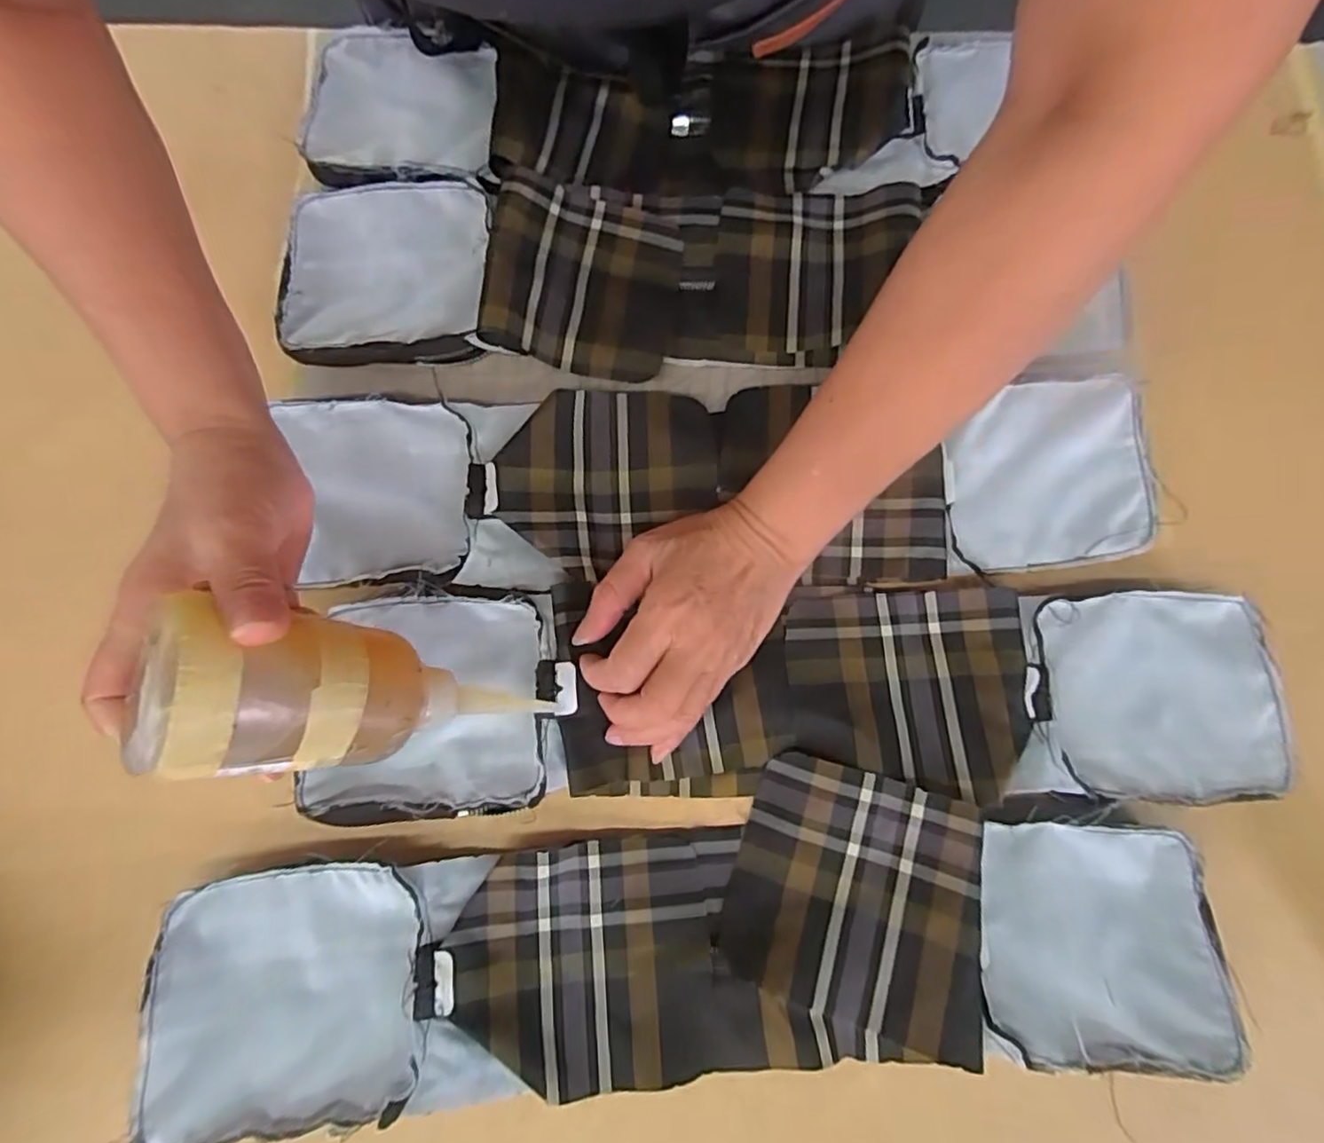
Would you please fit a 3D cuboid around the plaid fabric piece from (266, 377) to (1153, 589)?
[{"bbox_3d":[0.035,-0.053,0.380,0.495,0.013,0.118,0,79,-1],"label":"plaid fabric piece"}]

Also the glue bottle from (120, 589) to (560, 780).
[{"bbox_3d":[-0.128,0.053,0.277,0.047,0.155,0.058,-8,75,40],"label":"glue bottle"}]

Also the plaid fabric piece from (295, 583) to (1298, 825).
[{"bbox_3d":[0.074,0.068,0.362,0.510,0.026,0.116,-2,77,0],"label":"plaid fabric piece"}]

